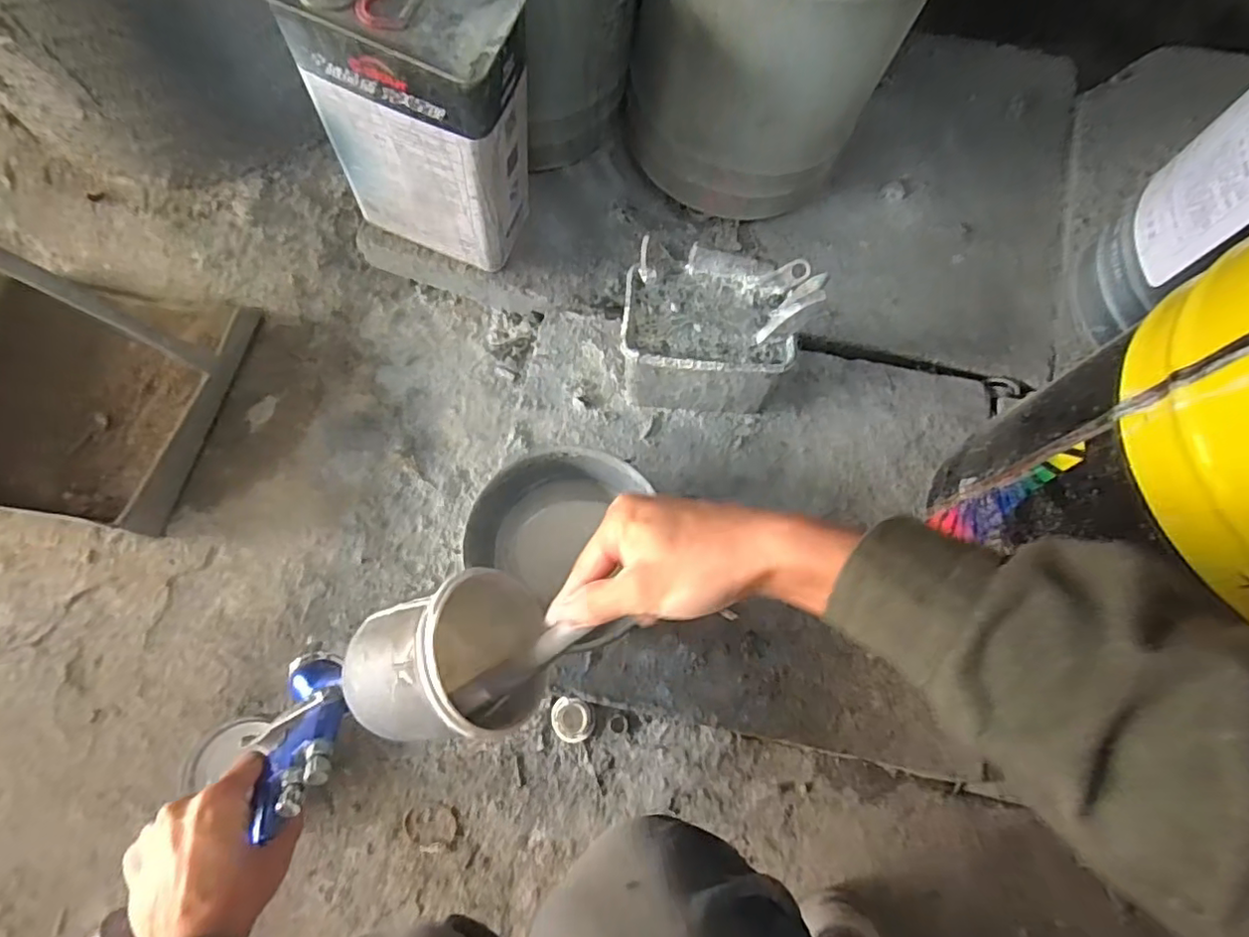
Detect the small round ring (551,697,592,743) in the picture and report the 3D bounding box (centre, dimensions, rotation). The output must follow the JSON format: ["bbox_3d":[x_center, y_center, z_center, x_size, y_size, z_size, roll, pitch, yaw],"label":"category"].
[{"bbox_3d":[-0.052,0.247,0.584,0.038,0.009,0.040,0,73,-2],"label":"small round ring"}]

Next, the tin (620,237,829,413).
[{"bbox_3d":[0.082,-0.129,0.563,0.164,0.112,0.114,6,73,0],"label":"tin"}]

